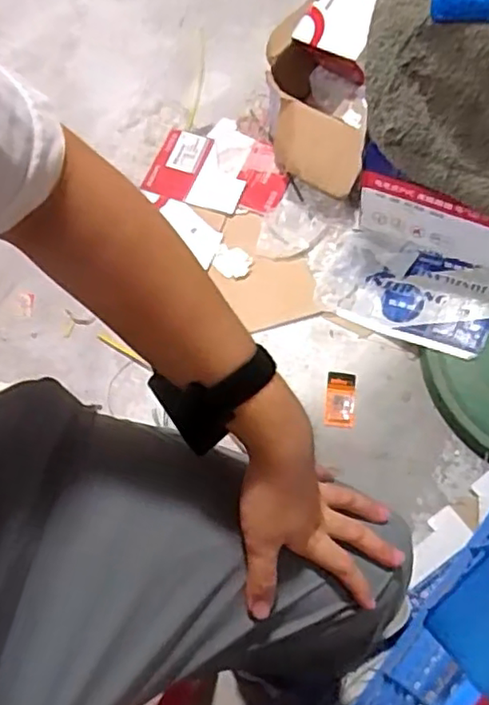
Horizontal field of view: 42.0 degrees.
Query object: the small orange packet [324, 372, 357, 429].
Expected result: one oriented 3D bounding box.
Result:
[{"bbox_3d":[0.176,0.084,1.157,0.053,0.026,0.106,6,67,2],"label":"small orange packet"}]

